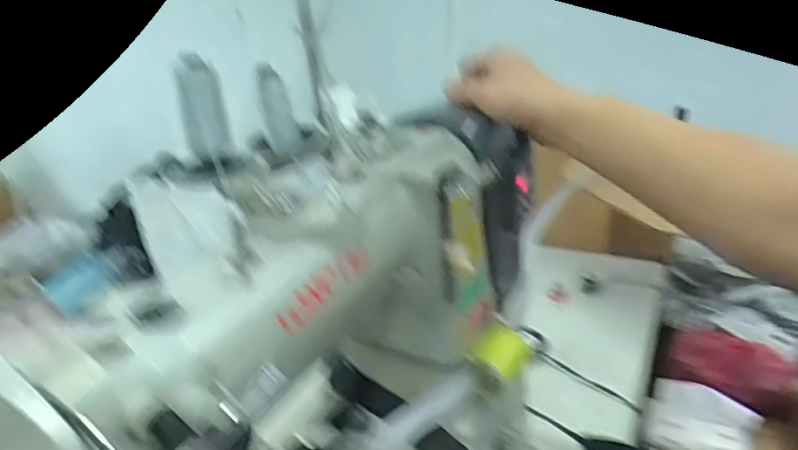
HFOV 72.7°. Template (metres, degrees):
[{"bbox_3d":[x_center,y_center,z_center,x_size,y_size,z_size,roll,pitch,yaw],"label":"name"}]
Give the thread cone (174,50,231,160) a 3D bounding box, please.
[{"bbox_3d":[-0.244,-0.147,0.671,0.046,0.123,0.034,-15,24,-19],"label":"thread cone"}]

